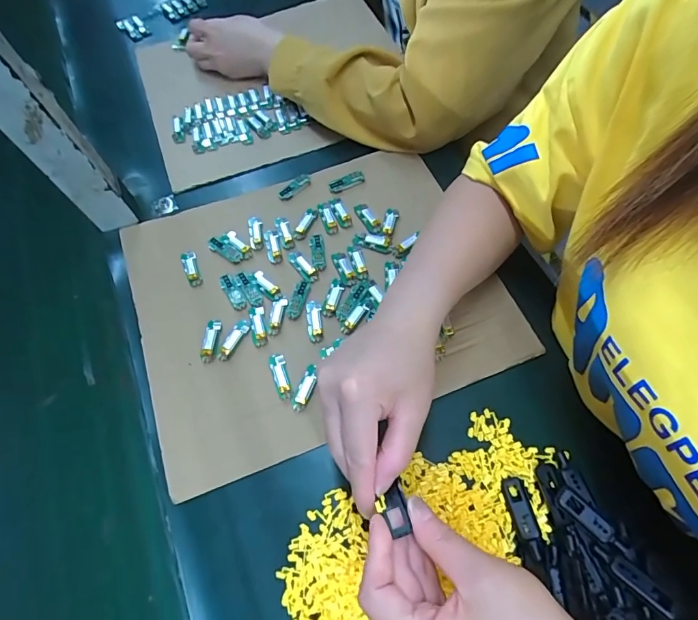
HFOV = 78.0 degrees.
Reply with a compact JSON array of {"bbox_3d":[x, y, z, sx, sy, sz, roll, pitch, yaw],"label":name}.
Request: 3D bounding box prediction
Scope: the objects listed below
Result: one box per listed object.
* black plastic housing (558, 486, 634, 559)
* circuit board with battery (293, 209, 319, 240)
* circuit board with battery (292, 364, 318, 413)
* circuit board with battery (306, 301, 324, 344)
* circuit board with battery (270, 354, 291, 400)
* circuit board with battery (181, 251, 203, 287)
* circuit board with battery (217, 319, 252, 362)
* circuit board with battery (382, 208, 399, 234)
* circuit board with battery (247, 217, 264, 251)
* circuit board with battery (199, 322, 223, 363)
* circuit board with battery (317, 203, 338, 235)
[{"bbox_3d":[0.184,0.159,0.323,0.061,0.008,0.016,39,72,18],"label":"black plastic housing"},{"bbox_3d":[-0.048,-0.093,0.461,0.013,0.004,0.040,24,68,13],"label":"circuit board with battery"},{"bbox_3d":[-0.038,0.069,0.383,0.014,0.011,0.044,19,67,11],"label":"circuit board with battery"},{"bbox_3d":[-0.033,0.010,0.411,0.014,0.006,0.042,-7,65,0],"label":"circuit board with battery"},{"bbox_3d":[-0.062,0.060,0.390,0.014,0.006,0.043,-15,65,-5],"label":"circuit board with battery"},{"bbox_3d":[-0.161,-0.043,0.439,0.015,0.010,0.040,-21,66,-7],"label":"circuit board with battery"},{"bbox_3d":[-0.109,0.028,0.407,0.015,0.010,0.045,25,68,13],"label":"circuit board with battery"},{"bbox_3d":[0.044,-0.095,0.457,0.014,0.004,0.035,10,66,7],"label":"circuit board with battery"},{"bbox_3d":[-0.101,-0.084,0.464,0.015,0.015,0.047,-11,65,-3],"label":"circuit board with battery"},{"bbox_3d":[-0.130,0.029,0.407,0.013,0.013,0.043,1,65,3],"label":"circuit board with battery"},{"bbox_3d":[-0.024,-0.101,0.466,0.013,0.007,0.041,-17,65,-5],"label":"circuit board with battery"}]

